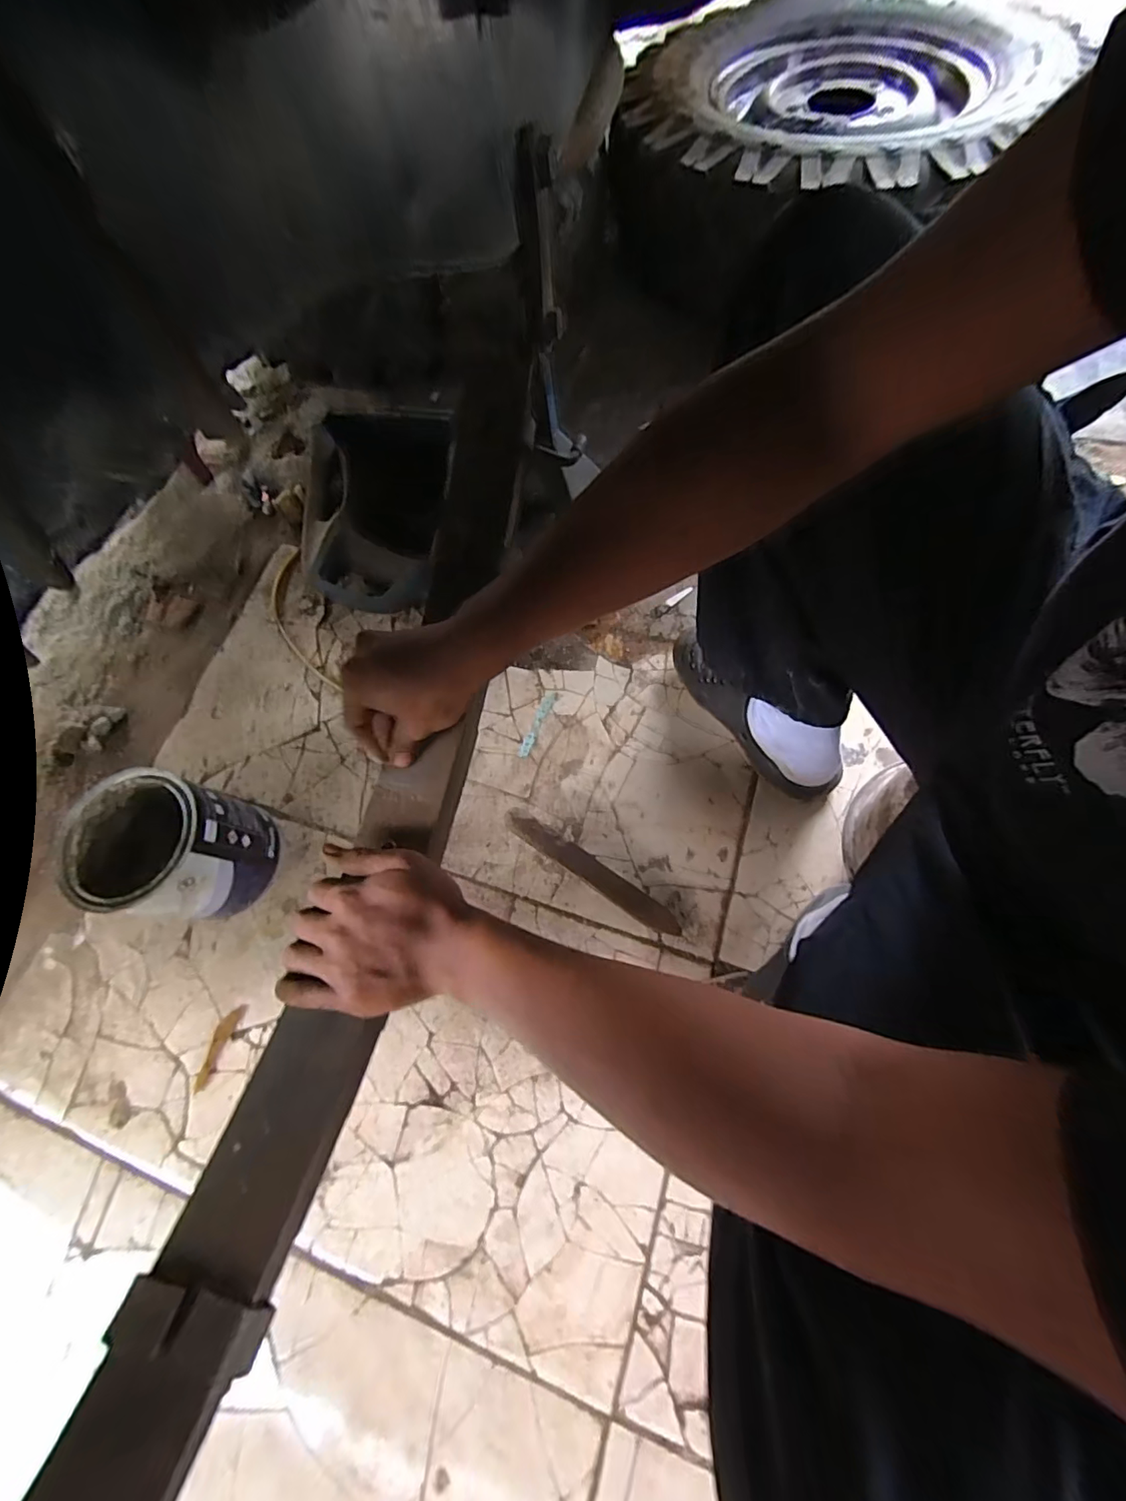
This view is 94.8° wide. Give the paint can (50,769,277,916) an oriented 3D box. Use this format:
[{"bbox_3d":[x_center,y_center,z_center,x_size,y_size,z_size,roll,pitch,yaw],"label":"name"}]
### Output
[{"bbox_3d":[-0.450,0.114,0.614,0.158,0.156,0.144,-1,69,1],"label":"paint can"}]

